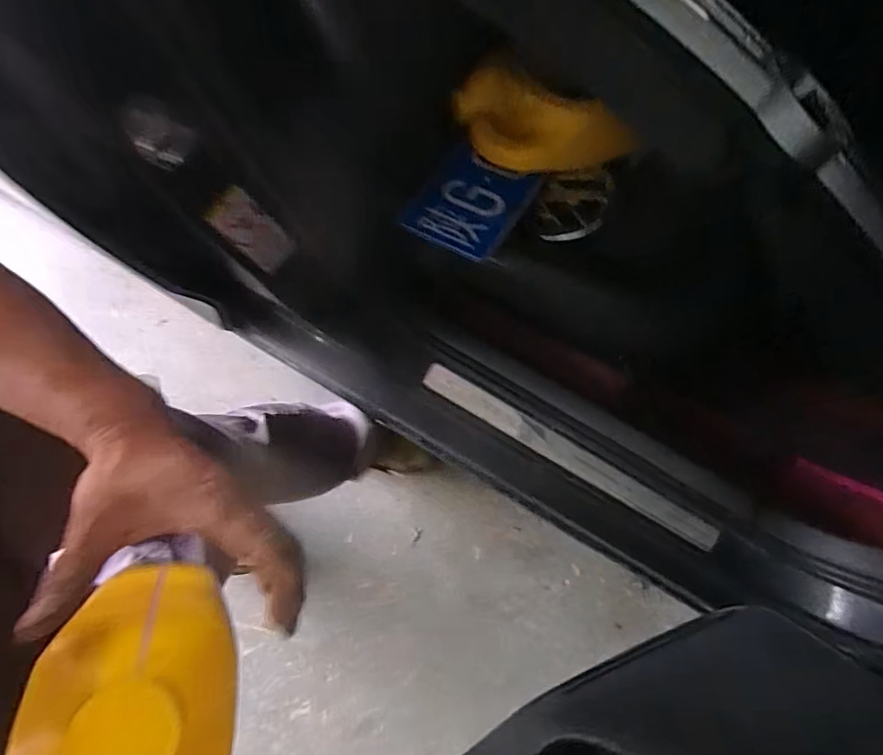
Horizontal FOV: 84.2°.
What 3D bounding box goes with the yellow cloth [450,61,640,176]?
[{"bbox_3d":[0.127,-0.311,0.617,0.223,0.112,0.063,11,79,2],"label":"yellow cloth"}]

